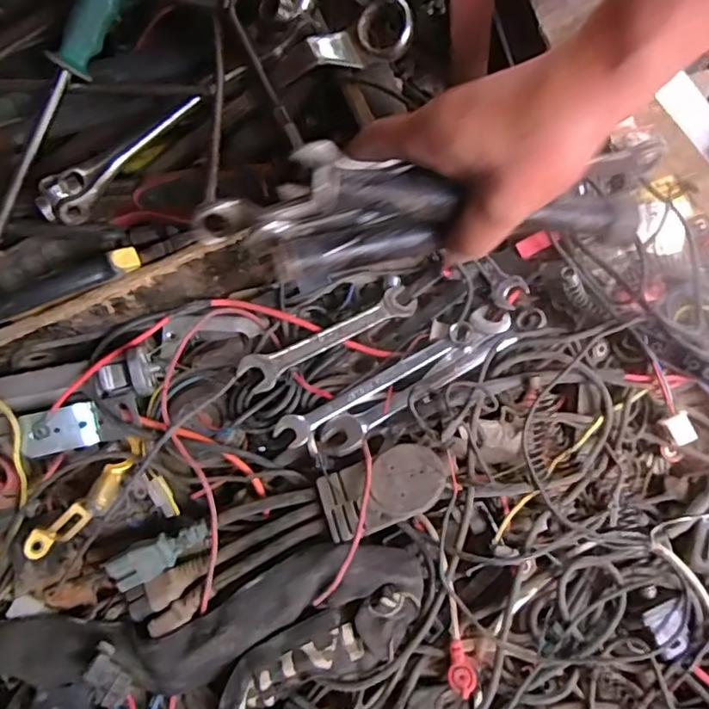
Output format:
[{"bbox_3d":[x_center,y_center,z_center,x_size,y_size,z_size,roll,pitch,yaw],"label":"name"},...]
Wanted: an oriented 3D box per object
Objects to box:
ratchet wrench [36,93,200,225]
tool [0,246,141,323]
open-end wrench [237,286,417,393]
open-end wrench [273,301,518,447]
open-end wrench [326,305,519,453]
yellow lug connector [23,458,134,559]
[{"bbox_3d":[-0.172,-0.145,0.428,0.131,0.029,0.037,-45,73,-7],"label":"ratchet wrench"},{"bbox_3d":[-0.201,-0.046,0.402,0.109,0.018,0.019,-24,71,0],"label":"tool"},{"bbox_3d":[-0.018,-0.015,0.446,0.139,0.013,0.027,-30,73,-8],"label":"open-end wrench"},{"bbox_3d":[0.030,0.013,0.432,0.190,0.012,0.024,-30,73,-8],"label":"open-end wrench"},{"bbox_3d":[0.049,0.016,0.428,0.164,0.014,0.036,-36,74,-10],"label":"open-end wrench"},{"bbox_3d":[-0.192,0.110,0.415,0.092,0.018,0.025,-40,74,5],"label":"yellow lug connector"}]

